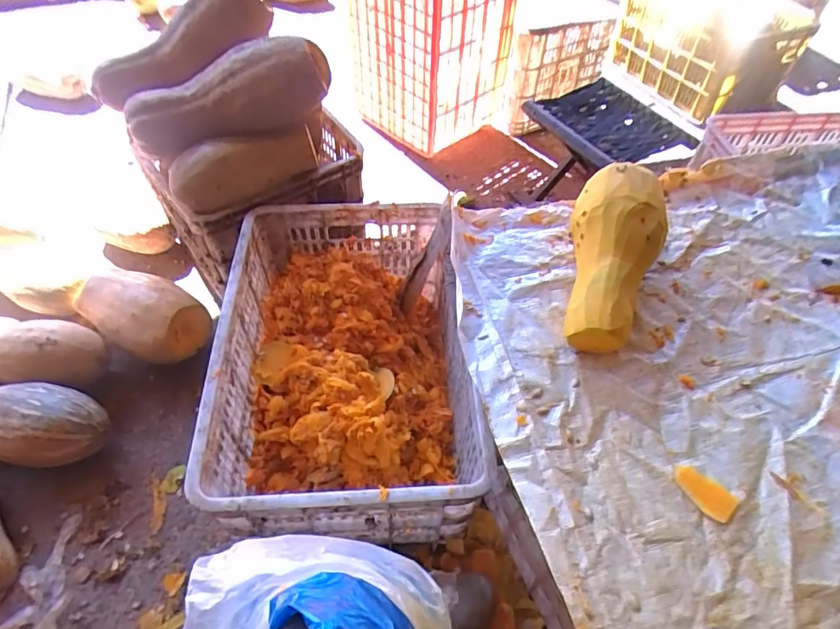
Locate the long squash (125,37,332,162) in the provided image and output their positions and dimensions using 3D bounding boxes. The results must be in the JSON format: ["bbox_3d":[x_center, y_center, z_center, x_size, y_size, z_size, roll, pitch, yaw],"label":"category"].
[{"bbox_3d":[-0.328,-0.371,0.879,0.343,0.115,0.120,-17,53,5],"label":"long squash"}]

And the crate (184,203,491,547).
[{"bbox_3d":[-0.113,0.082,0.829,0.348,0.254,0.537,-3,52,-4],"label":"crate"}]

